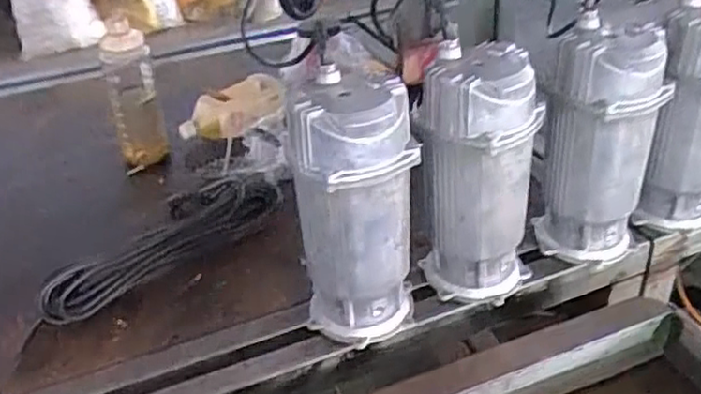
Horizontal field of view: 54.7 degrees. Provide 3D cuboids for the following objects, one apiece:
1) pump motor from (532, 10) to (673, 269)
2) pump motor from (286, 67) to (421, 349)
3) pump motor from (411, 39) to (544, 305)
[{"bbox_3d":[0.313,-0.064,0.866,0.119,0.294,0.119,-16,36,-17],"label":"pump motor"},{"bbox_3d":[0.005,0.019,0.774,0.126,0.293,0.111,-11,35,-10],"label":"pump motor"},{"bbox_3d":[0.150,-0.019,0.814,0.136,0.293,0.112,-2,34,3],"label":"pump motor"}]

